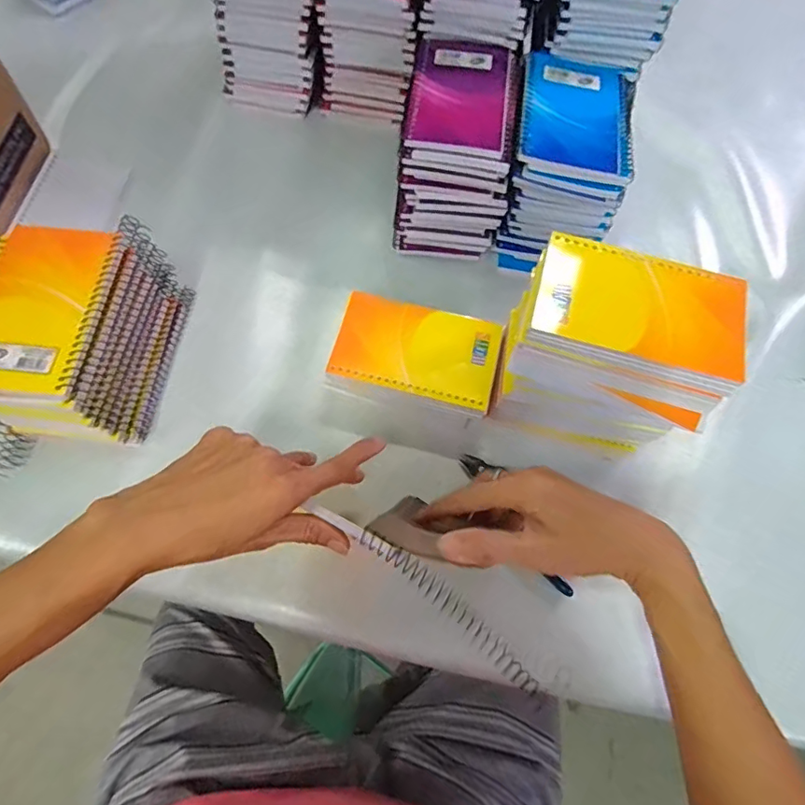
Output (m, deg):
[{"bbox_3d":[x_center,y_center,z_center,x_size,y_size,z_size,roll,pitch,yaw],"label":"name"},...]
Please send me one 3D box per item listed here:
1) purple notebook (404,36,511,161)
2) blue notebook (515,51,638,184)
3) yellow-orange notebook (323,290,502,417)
[{"bbox_3d":[0.049,-0.262,0.451,0.082,0.010,0.131,8,66,0],"label":"purple notebook"},{"bbox_3d":[0.148,-0.243,0.447,0.093,0.014,0.131,11,66,1],"label":"blue notebook"},{"bbox_3d":[0.011,-0.034,0.447,0.130,0.040,0.085,12,66,2],"label":"yellow-orange notebook"}]

